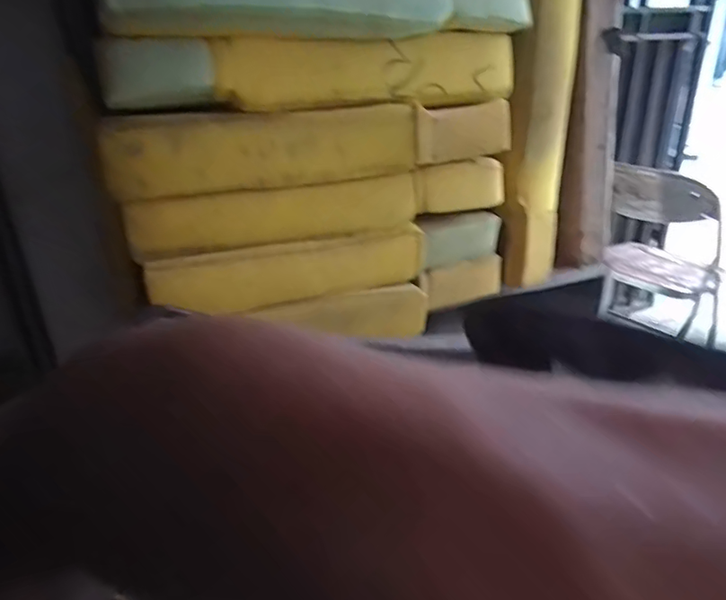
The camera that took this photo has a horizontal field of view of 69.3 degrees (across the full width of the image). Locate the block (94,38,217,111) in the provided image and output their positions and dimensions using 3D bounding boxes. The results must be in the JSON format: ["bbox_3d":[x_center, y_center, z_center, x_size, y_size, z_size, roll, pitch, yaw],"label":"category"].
[{"bbox_3d":[-0.319,-0.353,0.820,0.167,0.093,0.093,-15,28,-25],"label":"block"}]

